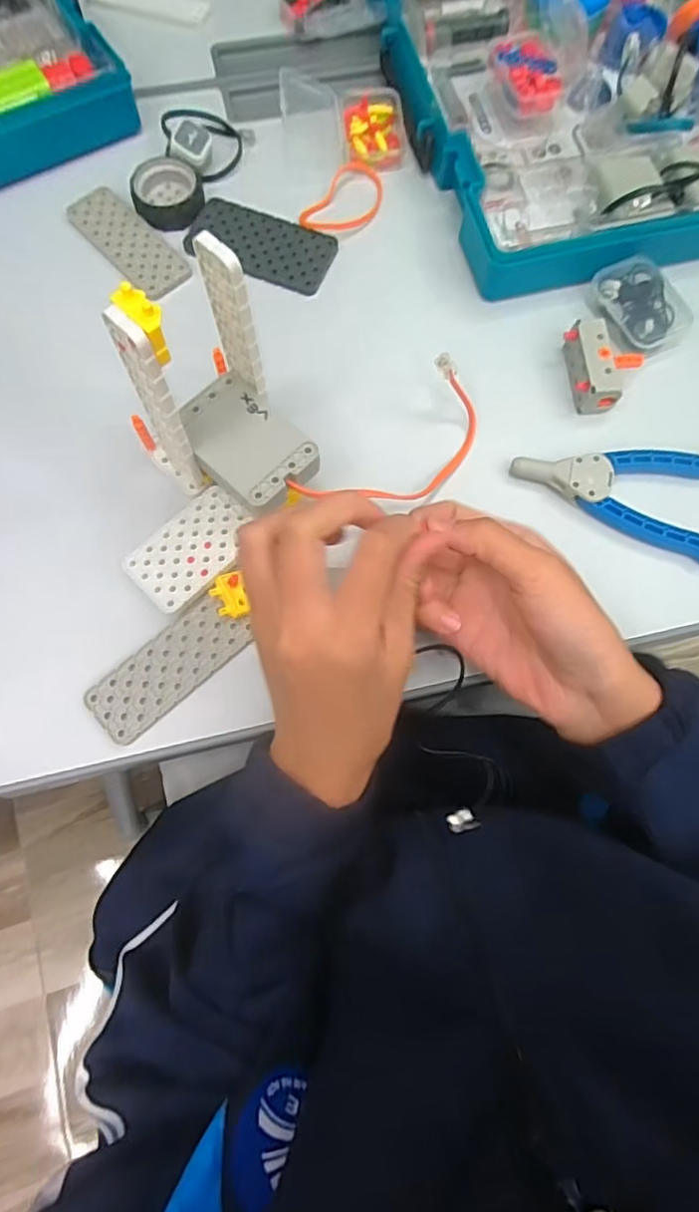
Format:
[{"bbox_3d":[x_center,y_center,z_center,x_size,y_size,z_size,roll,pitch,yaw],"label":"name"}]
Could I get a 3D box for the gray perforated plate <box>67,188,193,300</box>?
[{"bbox_3d":[-0.153,-0.252,0.414,0.041,0.004,0.098,-40,81,-12],"label":"gray perforated plate"}]

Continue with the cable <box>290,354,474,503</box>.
[{"bbox_3d":[0.032,-0.089,0.357,0.135,0.039,0.052,-43,78,-13],"label":"cable"}]

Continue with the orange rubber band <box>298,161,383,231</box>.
[{"bbox_3d":[-0.001,-0.287,0.426,0.042,0.004,0.070,31,75,8],"label":"orange rubber band"}]

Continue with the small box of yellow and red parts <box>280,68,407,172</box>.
[{"bbox_3d":[-0.003,-0.354,0.433,0.088,0.030,0.061,-7,73,-3],"label":"small box of yellow and red parts"}]

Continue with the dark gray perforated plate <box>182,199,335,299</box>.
[{"bbox_3d":[-0.061,-0.249,0.412,0.099,0.005,0.058,19,73,4],"label":"dark gray perforated plate"}]

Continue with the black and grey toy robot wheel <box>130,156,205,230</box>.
[{"bbox_3d":[-0.126,-0.287,0.415,0.044,0.015,0.045,0,73,-1],"label":"black and grey toy robot wheel"}]

